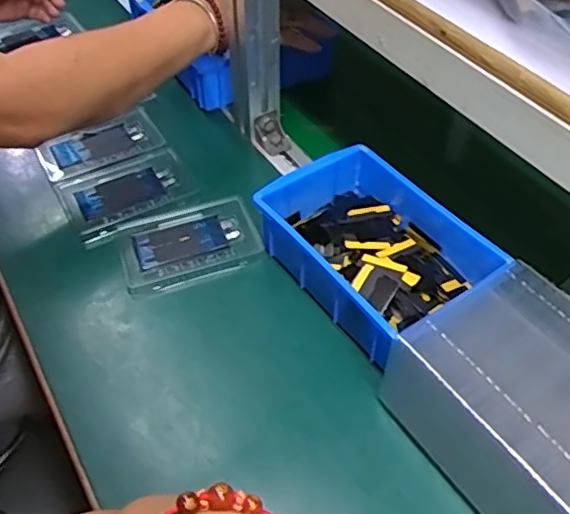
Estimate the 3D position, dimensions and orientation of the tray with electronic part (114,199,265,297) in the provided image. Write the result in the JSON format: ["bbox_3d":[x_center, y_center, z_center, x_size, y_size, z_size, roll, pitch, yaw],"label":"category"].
[{"bbox_3d":[-0.092,-0.013,0.576,0.129,0.011,0.083,-19,52,-17],"label":"tray with electronic part"}]

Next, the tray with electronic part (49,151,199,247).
[{"bbox_3d":[-0.162,-0.067,0.624,0.129,0.015,0.087,-25,54,-22],"label":"tray with electronic part"}]

